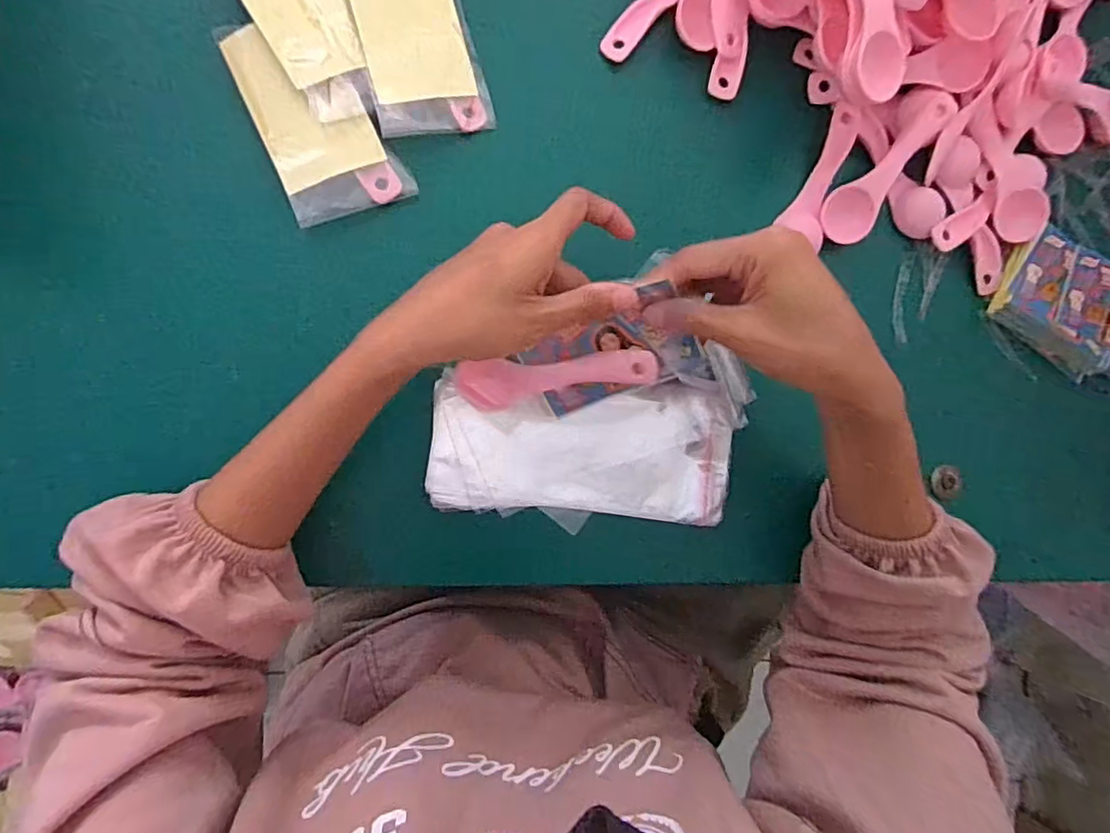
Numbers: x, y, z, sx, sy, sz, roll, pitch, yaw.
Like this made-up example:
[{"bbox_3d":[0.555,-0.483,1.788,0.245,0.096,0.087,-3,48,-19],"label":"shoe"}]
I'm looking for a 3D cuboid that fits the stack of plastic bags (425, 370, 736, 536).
[{"bbox_3d":[0.018,0.022,0.363,0.182,0.013,0.085,2,90,-10],"label":"stack of plastic bags"}]

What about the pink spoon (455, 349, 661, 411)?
[{"bbox_3d":[-0.003,-0.019,0.334,0.108,0.013,0.025,-4,91,14],"label":"pink spoon"}]

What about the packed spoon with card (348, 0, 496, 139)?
[{"bbox_3d":[-0.083,-0.228,0.352,0.066,0.017,0.114,-15,93,-9],"label":"packed spoon with card"}]

